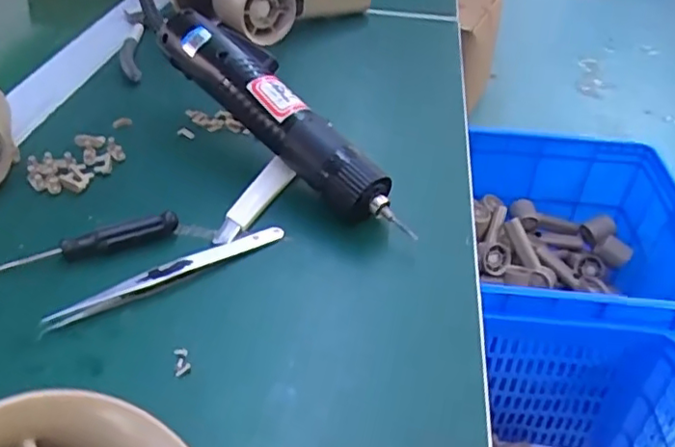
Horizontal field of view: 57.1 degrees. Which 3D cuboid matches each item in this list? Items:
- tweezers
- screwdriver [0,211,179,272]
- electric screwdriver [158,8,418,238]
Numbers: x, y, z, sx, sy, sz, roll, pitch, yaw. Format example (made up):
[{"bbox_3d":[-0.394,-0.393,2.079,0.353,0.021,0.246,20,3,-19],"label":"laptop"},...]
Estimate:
[{"bbox_3d":[-0.082,0.024,0.317,0.127,0.007,0.016,-26,46,-32],"label":"tweezers"},{"bbox_3d":[-0.148,0.016,0.319,0.131,0.013,0.012,-15,41,-22],"label":"screwdriver"},{"bbox_3d":[-0.036,-0.070,0.390,0.037,0.033,0.211,-30,63,-36],"label":"electric screwdriver"}]

